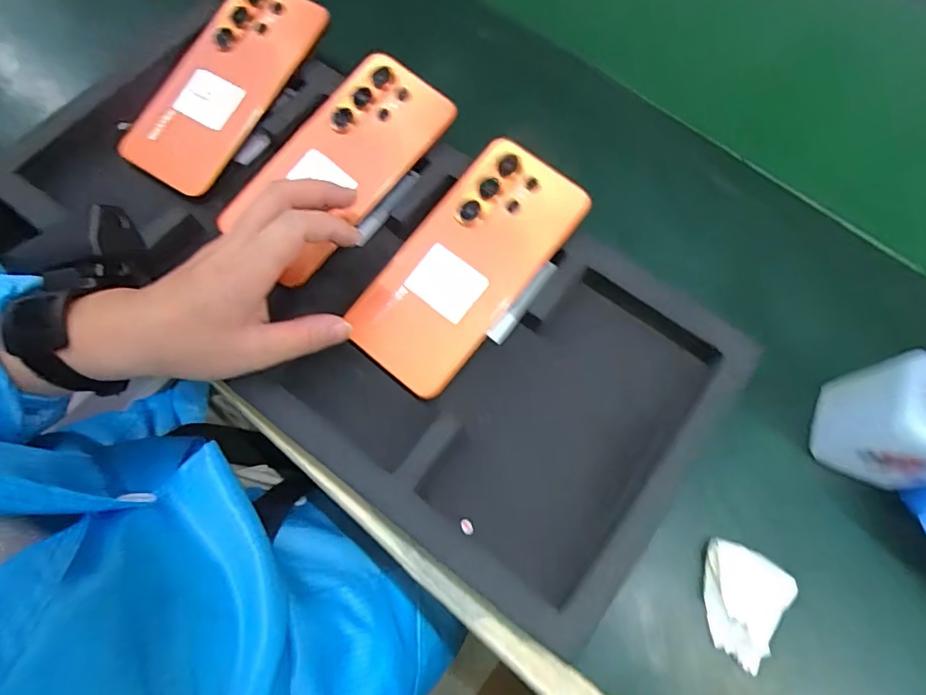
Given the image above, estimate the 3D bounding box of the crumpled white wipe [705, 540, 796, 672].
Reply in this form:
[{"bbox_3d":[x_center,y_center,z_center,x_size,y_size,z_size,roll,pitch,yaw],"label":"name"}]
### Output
[{"bbox_3d":[0.158,0.144,0.302,0.050,0.020,0.057,34,71,10],"label":"crumpled white wipe"}]

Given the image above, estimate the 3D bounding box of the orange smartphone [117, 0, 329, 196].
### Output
[{"bbox_3d":[-0.174,-0.191,0.381,0.072,0.013,0.163,35,87,2],"label":"orange smartphone"}]

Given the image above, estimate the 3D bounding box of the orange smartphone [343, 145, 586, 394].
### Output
[{"bbox_3d":[0.001,-0.053,0.342,0.079,0.016,0.165,39,86,11],"label":"orange smartphone"}]

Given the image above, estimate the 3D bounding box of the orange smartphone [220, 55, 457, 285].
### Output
[{"bbox_3d":[-0.086,-0.125,0.366,0.163,0.012,0.078,-45,84,2],"label":"orange smartphone"}]

